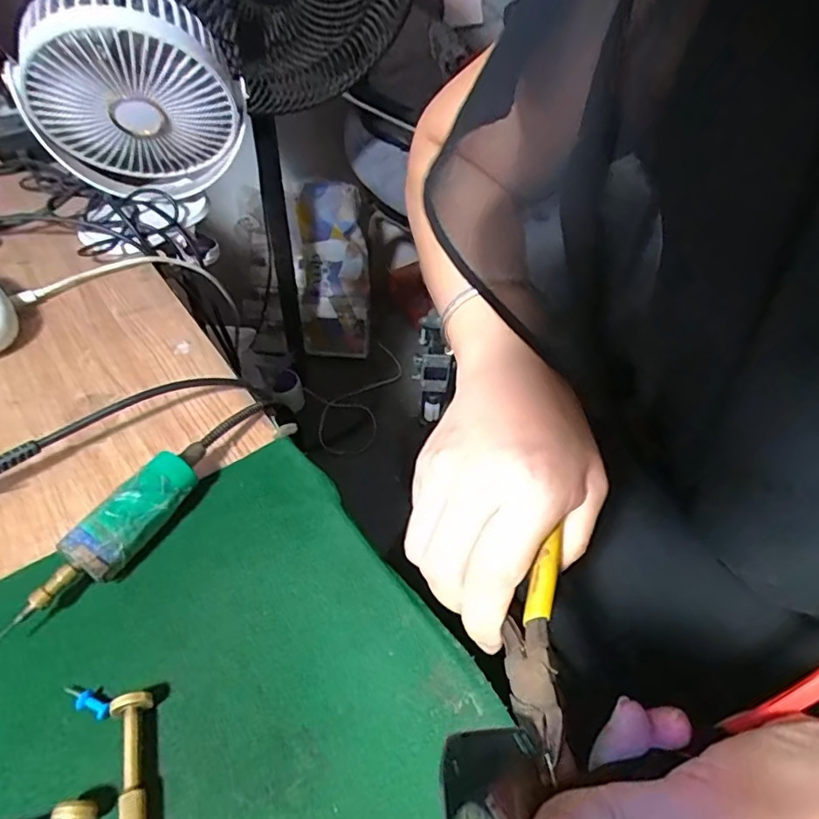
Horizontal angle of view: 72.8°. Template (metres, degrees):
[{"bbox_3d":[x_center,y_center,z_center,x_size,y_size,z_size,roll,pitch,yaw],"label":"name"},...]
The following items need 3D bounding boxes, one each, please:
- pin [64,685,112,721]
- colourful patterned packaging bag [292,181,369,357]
[{"bbox_3d":[-0.135,0.121,0.232,0.025,0.006,0.008,21,50,16],"label":"pin"},{"bbox_3d":[-0.210,-0.374,1.515,0.193,0.451,0.140,-5,16,-7],"label":"colourful patterned packaging bag"}]

